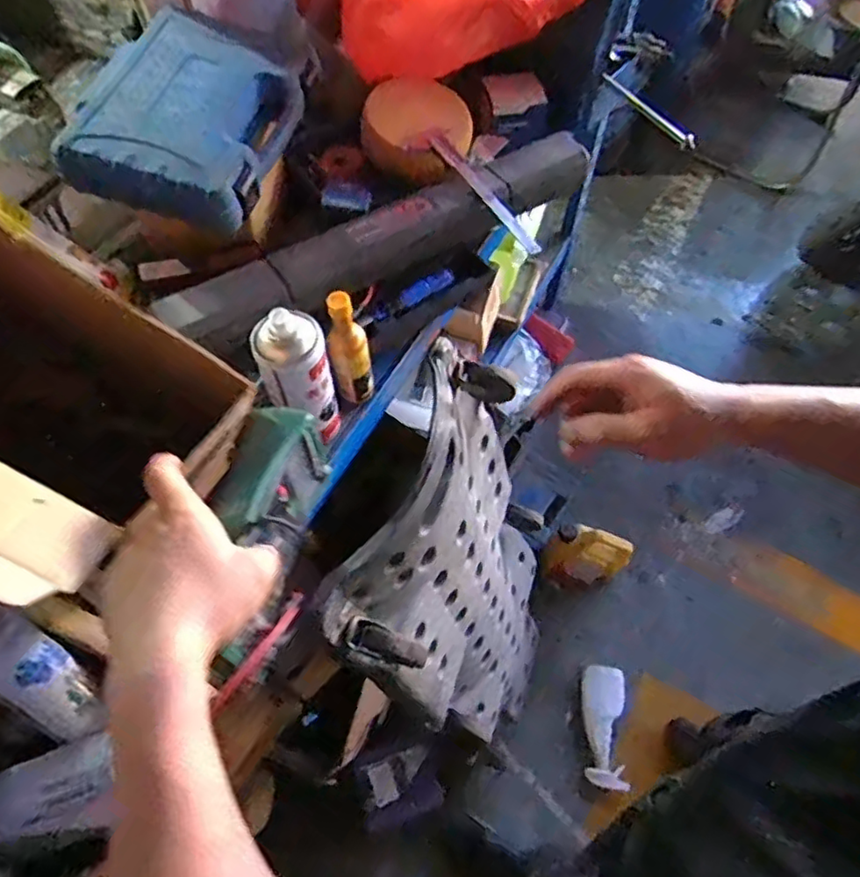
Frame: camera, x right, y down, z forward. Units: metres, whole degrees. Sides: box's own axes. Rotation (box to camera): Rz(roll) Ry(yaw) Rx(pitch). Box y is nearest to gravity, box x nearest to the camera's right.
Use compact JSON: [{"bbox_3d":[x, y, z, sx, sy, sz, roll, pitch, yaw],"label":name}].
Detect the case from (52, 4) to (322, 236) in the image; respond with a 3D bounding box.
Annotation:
[{"bbox_3d":[-0.259,-0.356,0.689,0.199,0.080,0.257,13,61,6],"label":"case"}]

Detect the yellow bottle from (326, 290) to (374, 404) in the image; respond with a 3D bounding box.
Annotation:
[{"bbox_3d":[-0.085,-0.088,0.671,0.043,0.145,0.042,-5,61,-4],"label":"yellow bottle"}]

